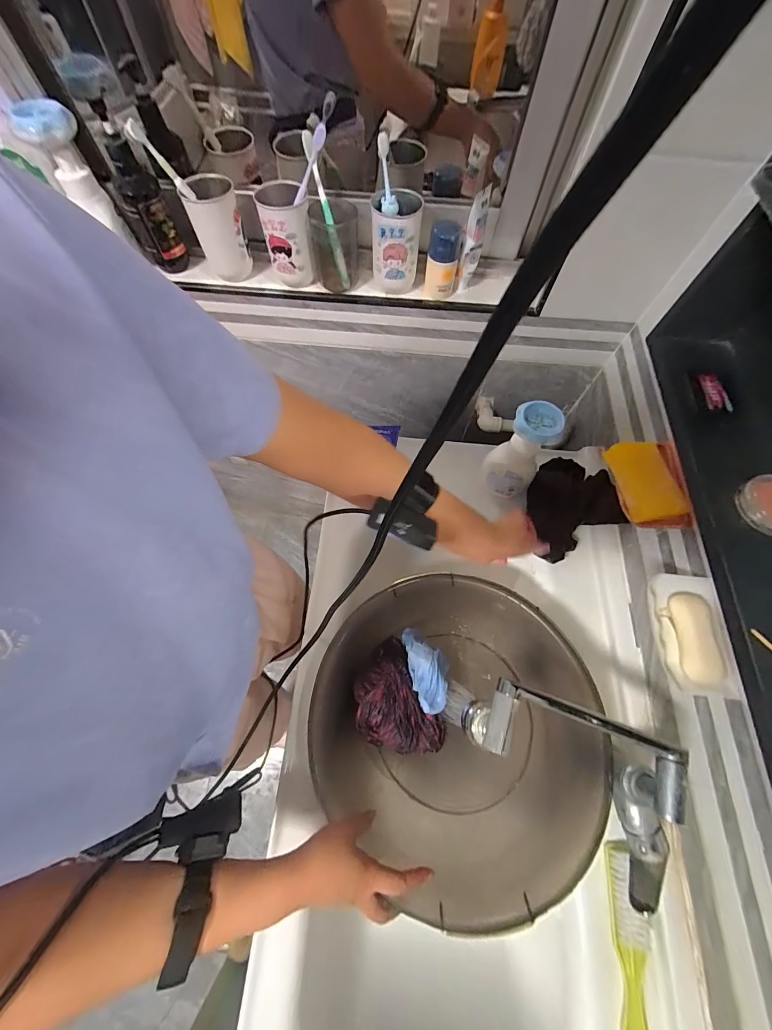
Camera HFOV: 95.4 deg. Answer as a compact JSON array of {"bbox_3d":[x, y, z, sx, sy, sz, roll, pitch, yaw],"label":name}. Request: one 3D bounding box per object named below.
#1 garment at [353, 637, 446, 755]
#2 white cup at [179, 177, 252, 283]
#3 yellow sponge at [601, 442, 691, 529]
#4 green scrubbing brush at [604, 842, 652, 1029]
[{"bbox_3d":[0.009,0.296,0.547,0.117,0.060,0.167,-27,71,-11],"label":"garment"},{"bbox_3d":[-0.264,-0.451,0.559,0.075,0.110,0.070,-17,69,-8],"label":"white cup"},{"bbox_3d":[0.341,-0.040,0.459,0.072,0.020,0.118,-12,78,17],"label":"yellow sponge"},{"bbox_3d":[0.278,0.518,0.396,0.035,0.040,0.229,10,68,3],"label":"green scrubbing brush"}]

